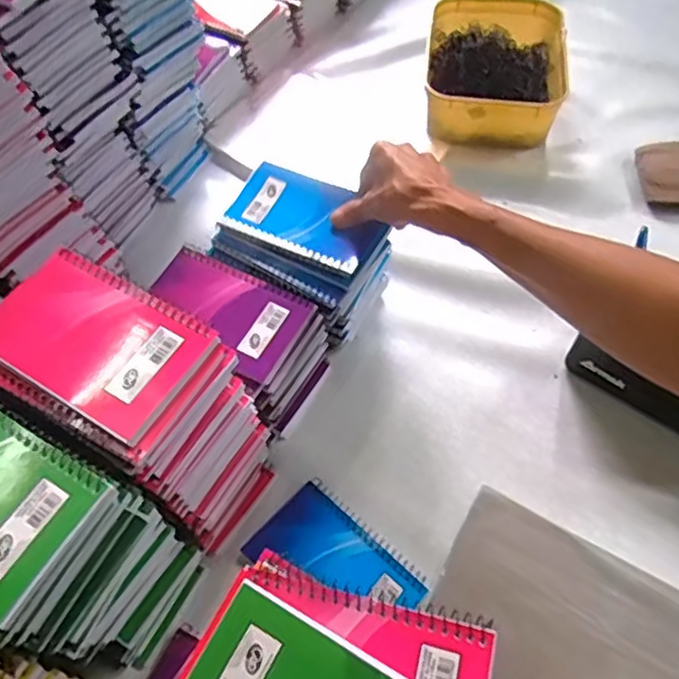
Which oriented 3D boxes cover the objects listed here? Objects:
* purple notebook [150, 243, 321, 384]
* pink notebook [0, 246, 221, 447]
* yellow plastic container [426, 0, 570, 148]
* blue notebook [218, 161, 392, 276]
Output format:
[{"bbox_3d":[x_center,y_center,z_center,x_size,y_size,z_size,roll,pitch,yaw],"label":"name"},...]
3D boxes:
[{"bbox_3d":[-0.095,-0.023,0.521,0.131,0.017,0.079,25,61,16],"label":"purple notebook"},{"bbox_3d":[-0.149,-0.002,0.386,0.133,0.009,0.081,27,60,18],"label":"pink notebook"},{"bbox_3d":[0.186,-0.323,0.779,0.152,0.069,0.198,6,56,5],"label":"yellow plastic container"},{"bbox_3d":[-0.026,-0.113,0.567,0.140,0.017,0.093,22,56,16],"label":"blue notebook"}]

